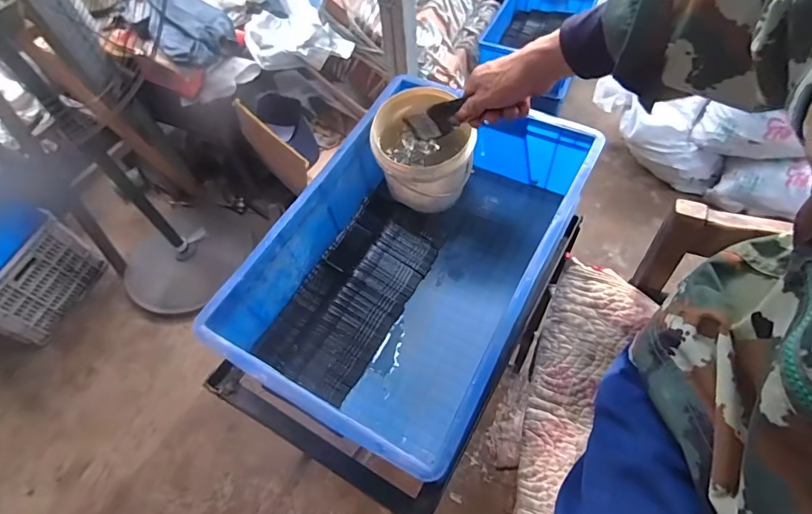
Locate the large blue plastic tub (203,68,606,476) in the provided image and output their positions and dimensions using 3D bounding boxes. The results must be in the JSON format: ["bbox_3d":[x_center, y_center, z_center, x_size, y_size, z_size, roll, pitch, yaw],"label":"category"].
[{"bbox_3d":[0.023,-0.007,0.649,0.336,0.185,0.538,25,63,19],"label":"large blue plastic tub"}]

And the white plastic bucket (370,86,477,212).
[{"bbox_3d":[0.025,-0.158,0.702,0.143,0.149,0.143,-12,57,-3],"label":"white plastic bucket"}]

